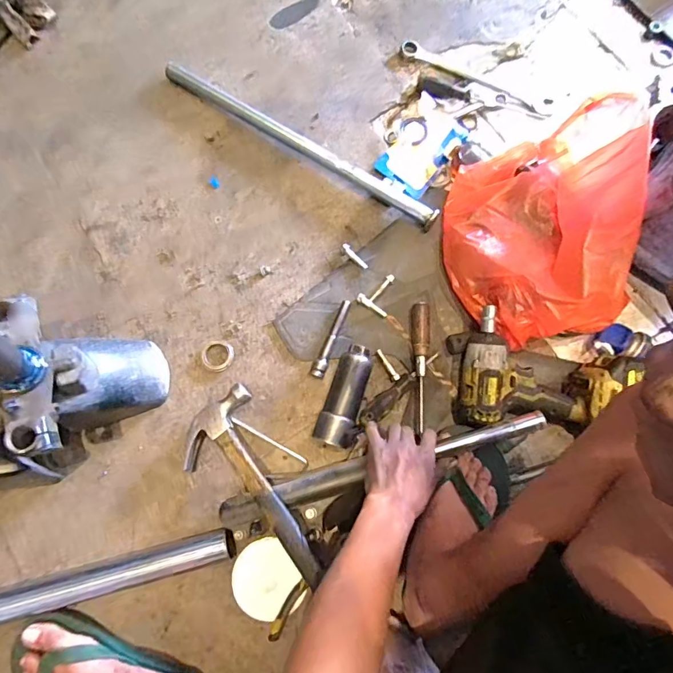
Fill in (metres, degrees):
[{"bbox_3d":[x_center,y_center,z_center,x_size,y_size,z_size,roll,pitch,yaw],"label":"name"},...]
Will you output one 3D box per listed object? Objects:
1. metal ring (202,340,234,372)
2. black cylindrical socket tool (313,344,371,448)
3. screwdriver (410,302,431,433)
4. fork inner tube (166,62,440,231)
[{"bbox_3d":[-0.183,0.029,0.662,0.048,0.004,0.048,0,77,-1],"label":"metal ring"},{"bbox_3d":[0.012,0.084,0.627,0.056,0.046,0.146,18,77,3],"label":"black cylindrical socket tool"},{"bbox_3d":[0.130,0.040,0.649,0.028,0.028,0.187,1,77,-1],"label":"screwdriver"},{"bbox_3d":[-0.067,-0.329,0.734,0.536,0.036,0.030,33,78,6],"label":"fork inner tube"}]

